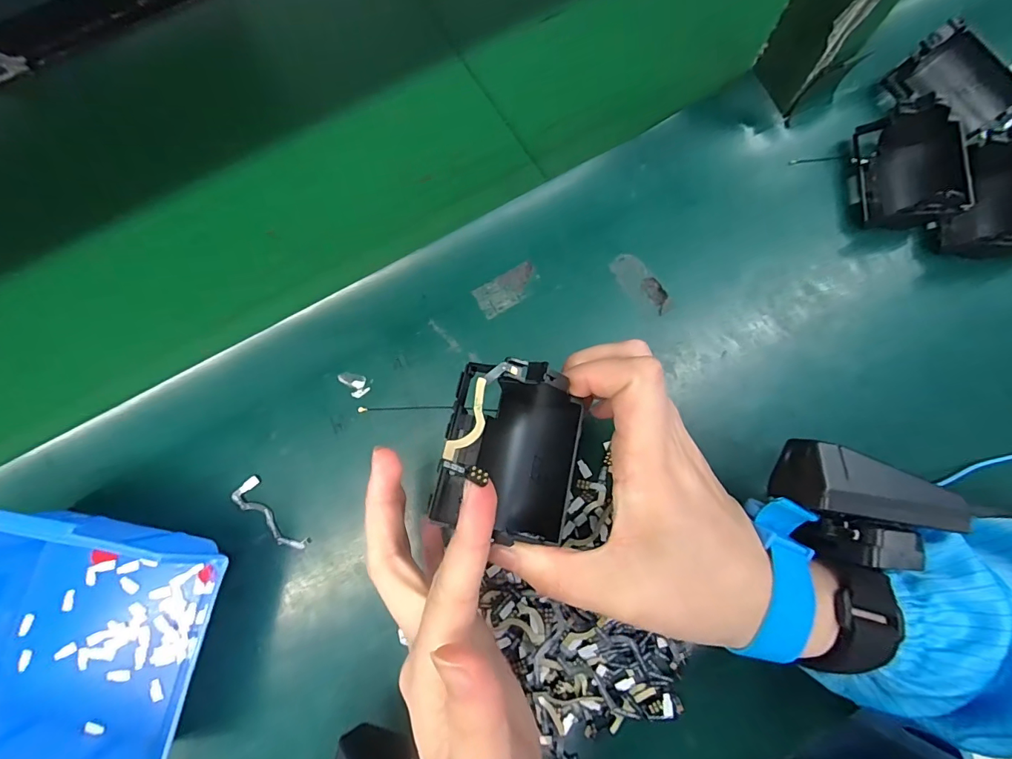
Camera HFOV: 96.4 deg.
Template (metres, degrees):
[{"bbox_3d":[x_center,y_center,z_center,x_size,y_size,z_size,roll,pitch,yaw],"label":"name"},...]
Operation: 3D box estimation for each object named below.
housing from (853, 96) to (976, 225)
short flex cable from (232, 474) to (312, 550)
[{"bbox_3d":[0.263,-0.138,0.291,0.050,0.040,0.073,-2,78,1],"label":"housing"},{"bbox_3d":[-0.138,0.080,0.266,0.052,0.004,0.018,41,81,10],"label":"short flex cable"}]

